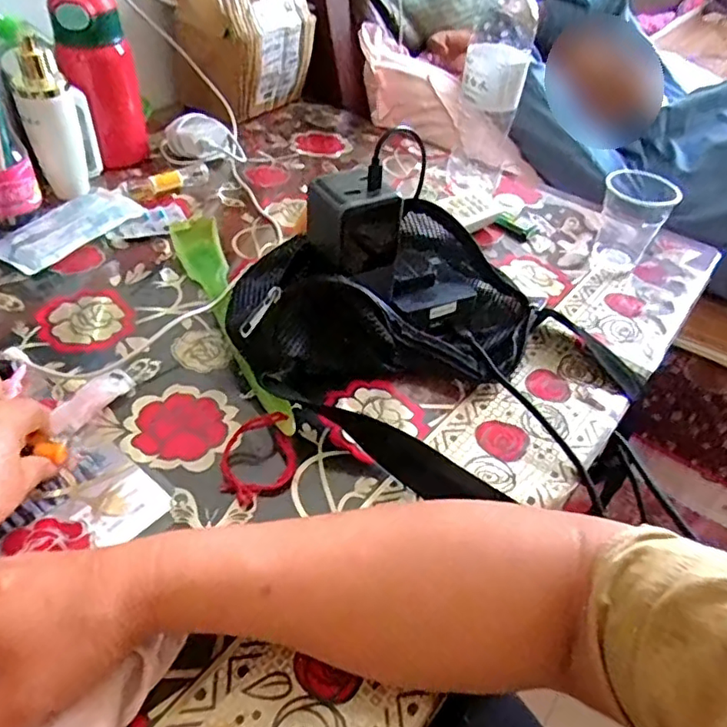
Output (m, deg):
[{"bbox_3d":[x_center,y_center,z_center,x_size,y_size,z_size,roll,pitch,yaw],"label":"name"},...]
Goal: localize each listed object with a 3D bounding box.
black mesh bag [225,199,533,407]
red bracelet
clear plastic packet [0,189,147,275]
[{"bbox_3d":[0.021,-0.060,0.473,0.253,0.094,0.149,-7,45,-13],"label":"black mesh bag"},{"bbox_3d":[-0.069,0.063,0.395,0.048,0.010,0.063,2,54,-11],"label":"red bracelet"},{"bbox_3d":[-0.288,-0.130,0.574,0.076,0.017,0.138,25,47,20],"label":"clear plastic packet"}]

